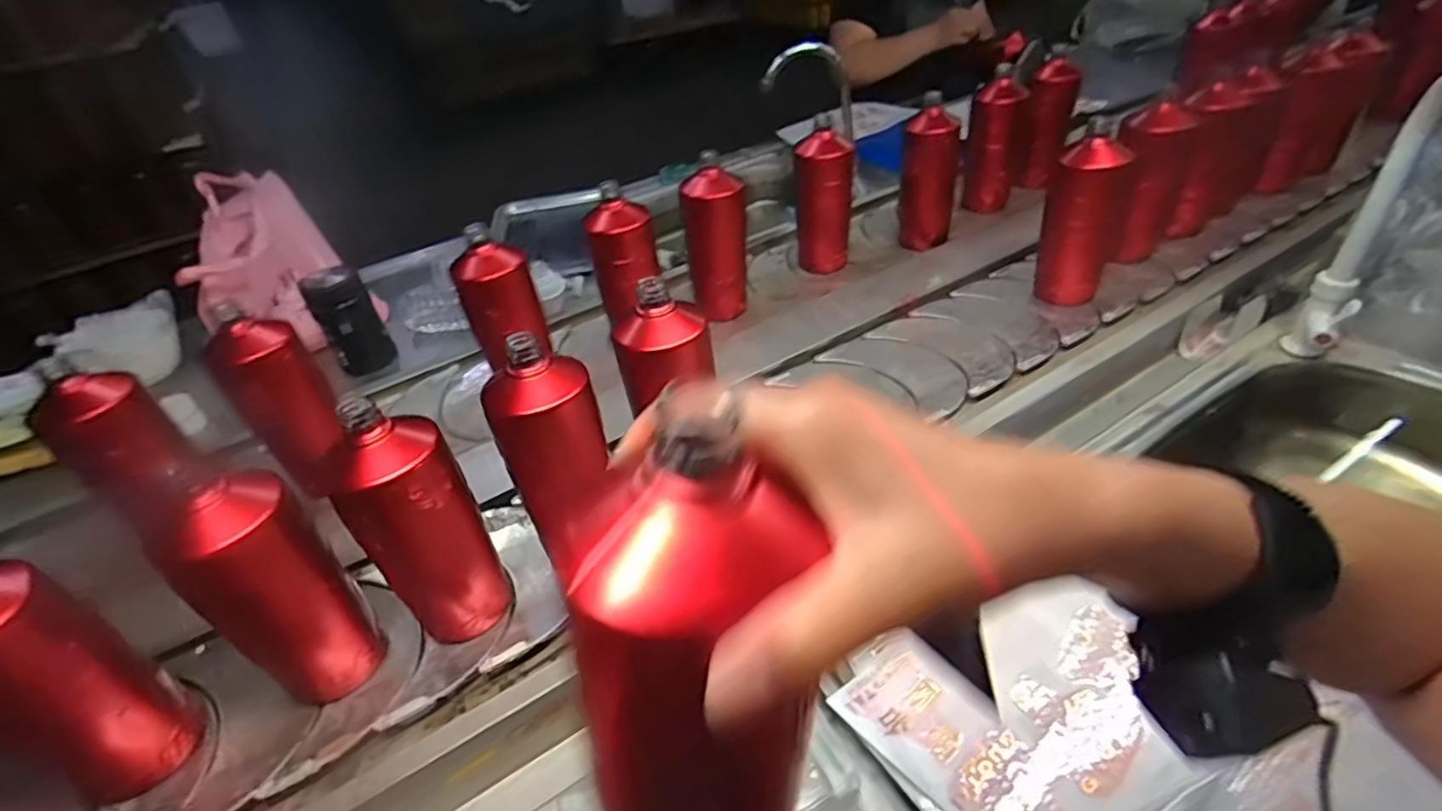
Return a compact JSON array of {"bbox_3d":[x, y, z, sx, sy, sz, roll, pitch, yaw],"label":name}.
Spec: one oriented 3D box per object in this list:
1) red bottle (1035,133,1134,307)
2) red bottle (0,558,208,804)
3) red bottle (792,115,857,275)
[{"bbox_3d":[0.421,-0.212,0.750,0.082,0.181,0.091,19,45,26],"label":"red bottle"},{"bbox_3d":[-0.426,0.182,0.410,0.062,0.190,0.077,12,42,19],"label":"red bottle"},{"bbox_3d":[0.140,-0.267,0.872,0.077,0.195,0.066,-2,40,4],"label":"red bottle"}]

